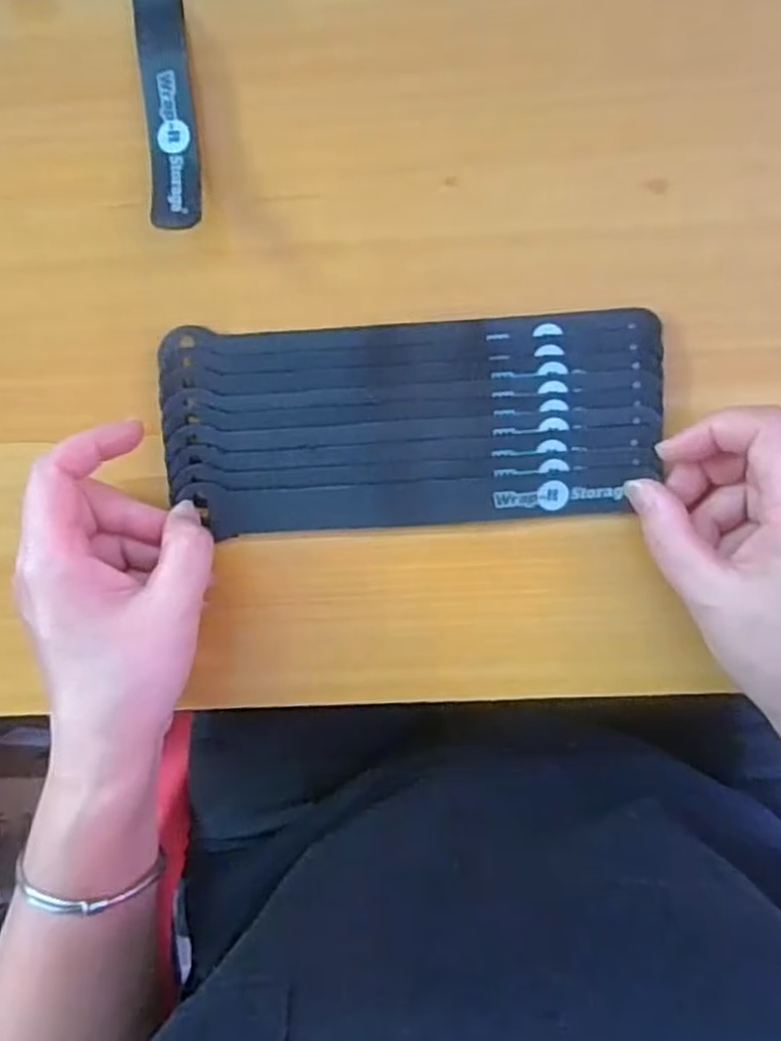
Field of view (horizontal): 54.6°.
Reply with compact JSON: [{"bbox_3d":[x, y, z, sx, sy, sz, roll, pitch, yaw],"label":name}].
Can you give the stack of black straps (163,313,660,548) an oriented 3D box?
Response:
[{"bbox_3d":[0.008,-0.039,0.309,0.196,0.011,0.081,-3,98,4],"label":"stack of black straps"}]

